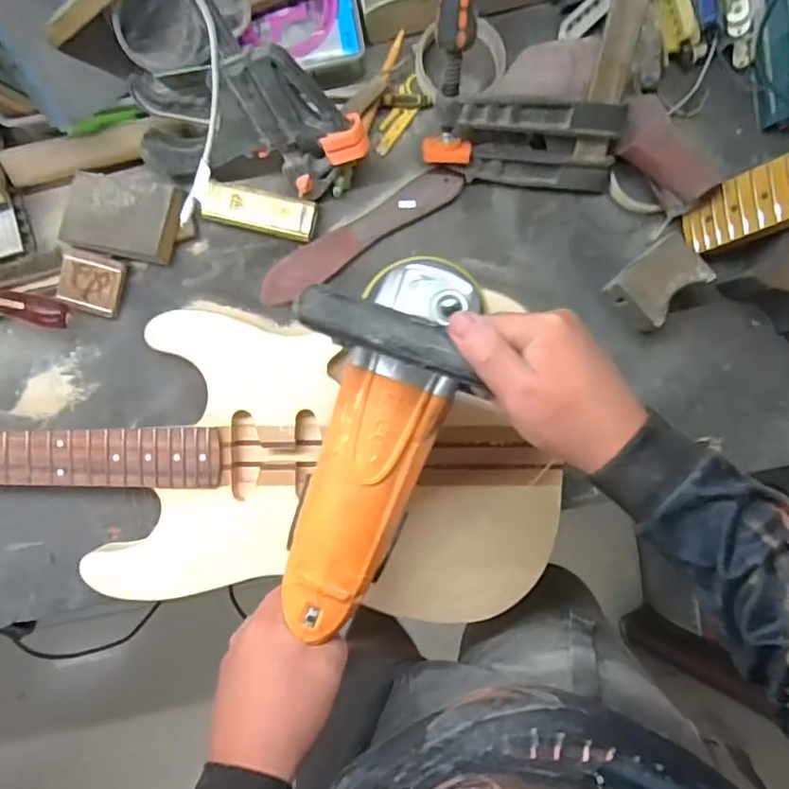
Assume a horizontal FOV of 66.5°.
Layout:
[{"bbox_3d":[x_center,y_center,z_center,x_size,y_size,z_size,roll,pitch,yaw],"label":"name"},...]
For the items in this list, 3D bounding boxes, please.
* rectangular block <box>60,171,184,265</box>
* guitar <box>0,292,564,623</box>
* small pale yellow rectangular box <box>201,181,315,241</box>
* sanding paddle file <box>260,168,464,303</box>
[{"bbox_3d":[-0.258,-0.169,0.570,0.103,0.030,0.073,12,90,1],"label":"rectangular block"},{"bbox_3d":[-0.244,0.081,0.577,0.799,0.047,0.304,-3,90,1],"label":"guitar"},{"bbox_3d":[-0.132,-0.180,0.590,0.107,0.016,0.036,13,90,1],"label":"small pale yellow rectangular box"},{"bbox_3d":[-0.034,-0.159,0.592,0.221,0.009,0.040,-34,83,1],"label":"sanding paddle file"}]

